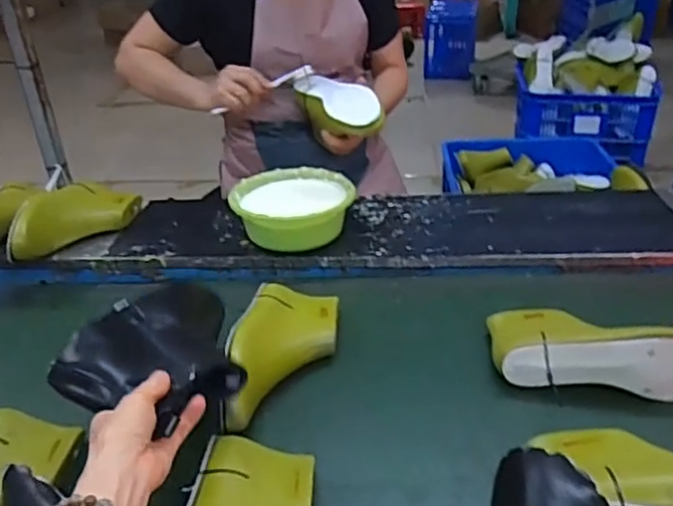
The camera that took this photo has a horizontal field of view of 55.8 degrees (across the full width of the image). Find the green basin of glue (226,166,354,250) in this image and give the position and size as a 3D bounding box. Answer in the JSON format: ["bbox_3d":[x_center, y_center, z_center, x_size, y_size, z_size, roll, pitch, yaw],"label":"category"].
[{"bbox_3d":[-0.067,-0.064,1.017,0.184,0.080,0.165,1,32,7],"label":"green basin of glue"}]

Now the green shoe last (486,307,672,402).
[{"bbox_3d":[0.316,0.099,0.752,0.254,0.067,0.128,2,32,8],"label":"green shoe last"}]

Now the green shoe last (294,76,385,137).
[{"bbox_3d":[0.005,-0.234,1.042,0.073,0.071,0.218,-16,34,-20],"label":"green shoe last"}]

